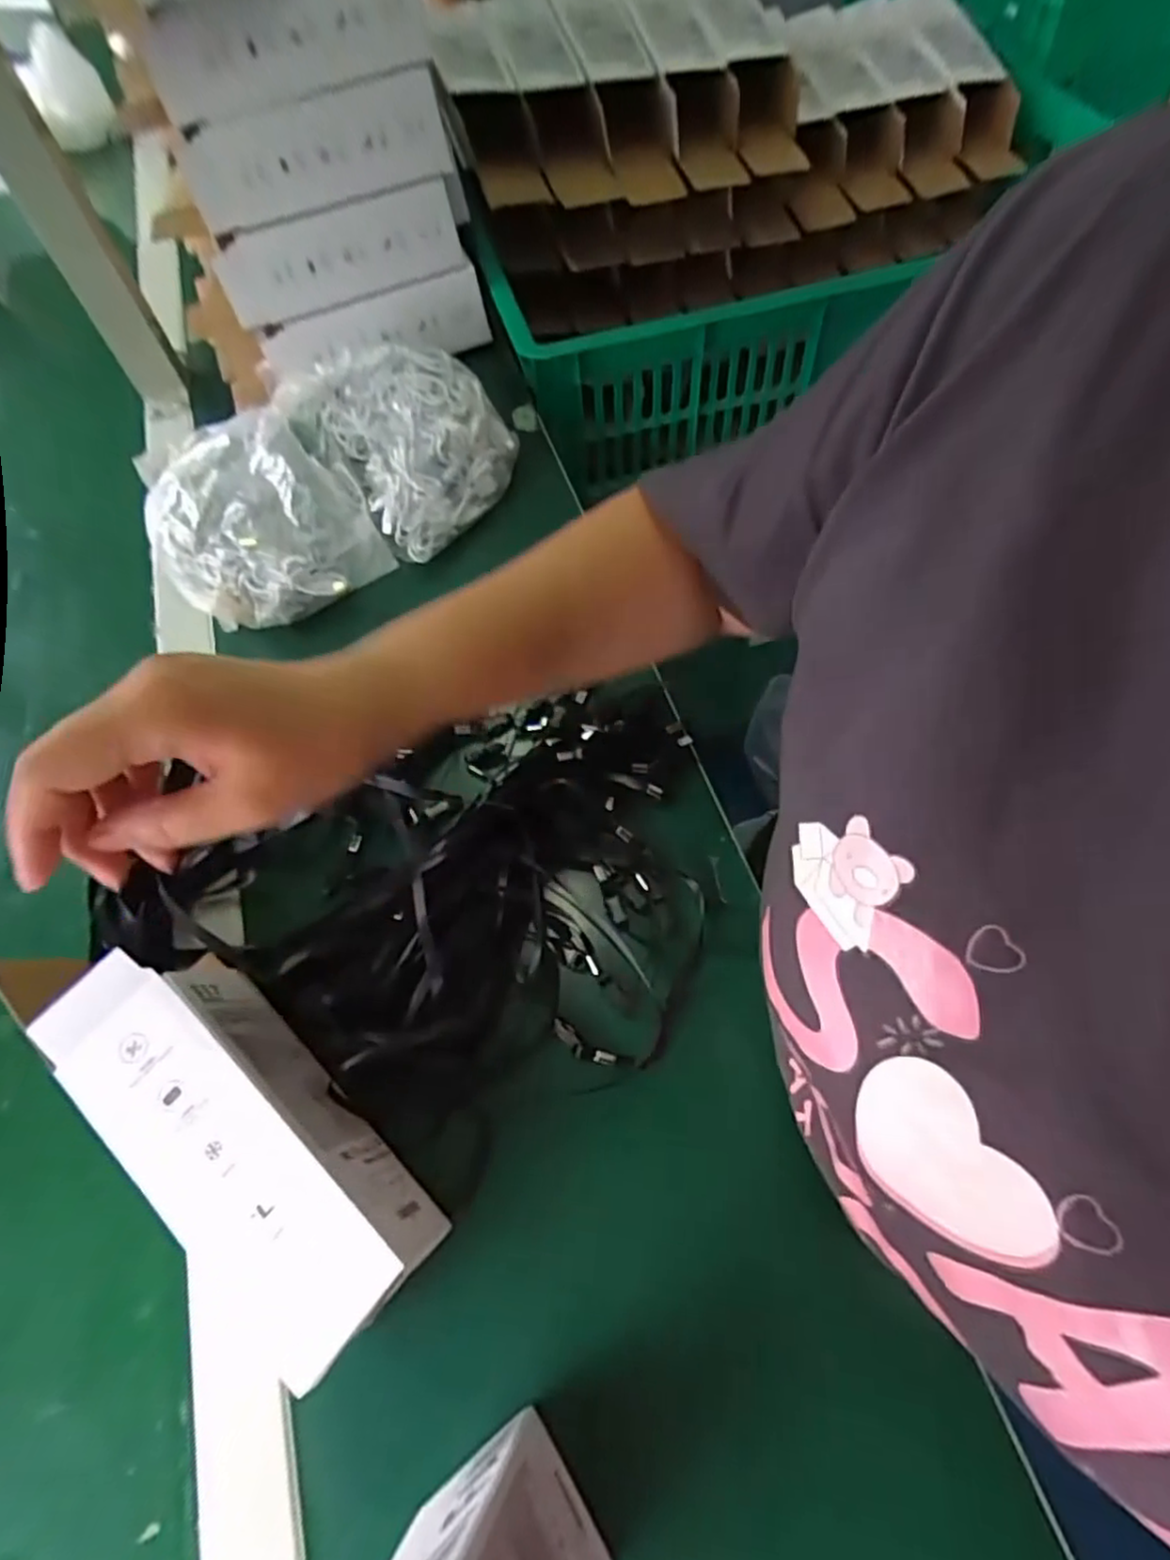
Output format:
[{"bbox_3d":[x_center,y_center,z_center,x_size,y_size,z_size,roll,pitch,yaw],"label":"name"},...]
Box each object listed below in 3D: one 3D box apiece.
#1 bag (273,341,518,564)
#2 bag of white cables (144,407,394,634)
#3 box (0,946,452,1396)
[{"bbox_3d":[-0.148,-0.278,0.552,0.132,0.078,0.179,-42,68,-16],"label":"bag"},{"bbox_3d":[-0.250,-0.205,0.526,0.153,0.066,0.175,-27,65,-9],"label":"bag of white cables"},{"bbox_3d":[-0.162,0.165,0.326,0.209,0.078,0.077,37,71,19],"label":"box"}]

